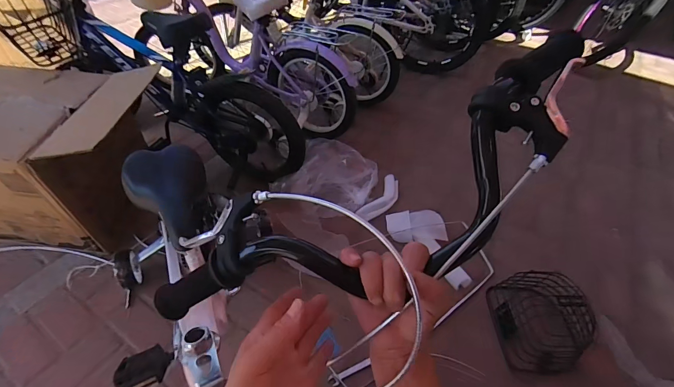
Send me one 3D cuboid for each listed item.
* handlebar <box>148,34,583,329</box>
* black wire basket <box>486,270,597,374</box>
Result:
[{"bbox_3d":[0.034,0.007,0.328,0.484,0.082,0.144,-22,48,3],"label":"handlebar"},{"bbox_3d":[0.540,0.333,0.907,0.194,0.154,0.225,0,45,-3],"label":"black wire basket"}]

